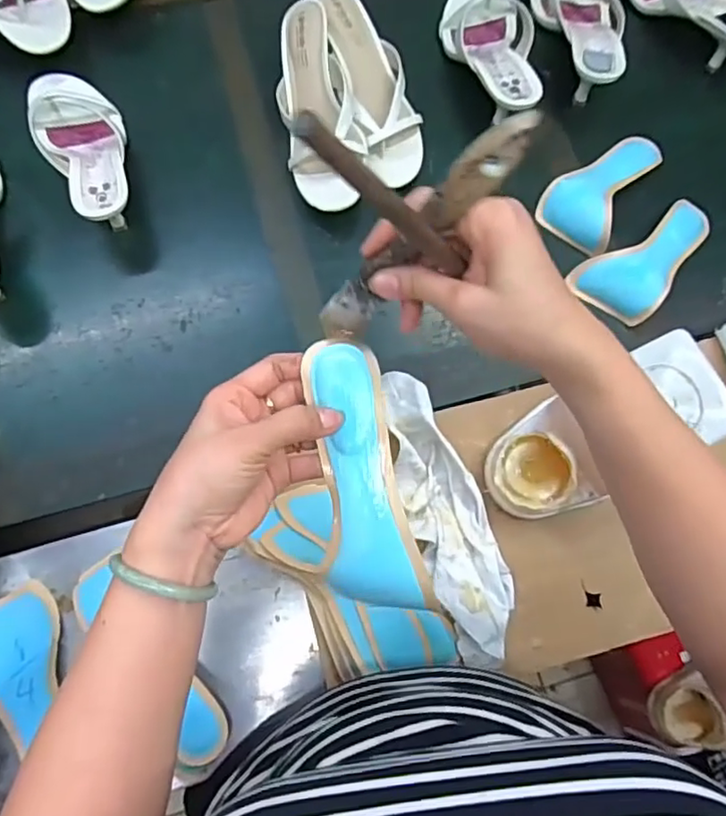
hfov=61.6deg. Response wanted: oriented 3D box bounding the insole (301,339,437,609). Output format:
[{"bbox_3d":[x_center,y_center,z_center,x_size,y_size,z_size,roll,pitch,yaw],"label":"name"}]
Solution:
[{"bbox_3d":[-0.002,0.040,0.363,0.053,0.018,0.163,-11,89,-4],"label":"insole"}]

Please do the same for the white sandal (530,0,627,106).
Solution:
[{"bbox_3d":[0.266,-0.465,0.749,0.094,0.075,0.240,-3,61,-2],"label":"white sandal"}]

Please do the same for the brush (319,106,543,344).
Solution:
[{"bbox_3d":[0.027,-0.084,0.318,0.023,0.178,0.021,-4,71,-32],"label":"brush"}]

